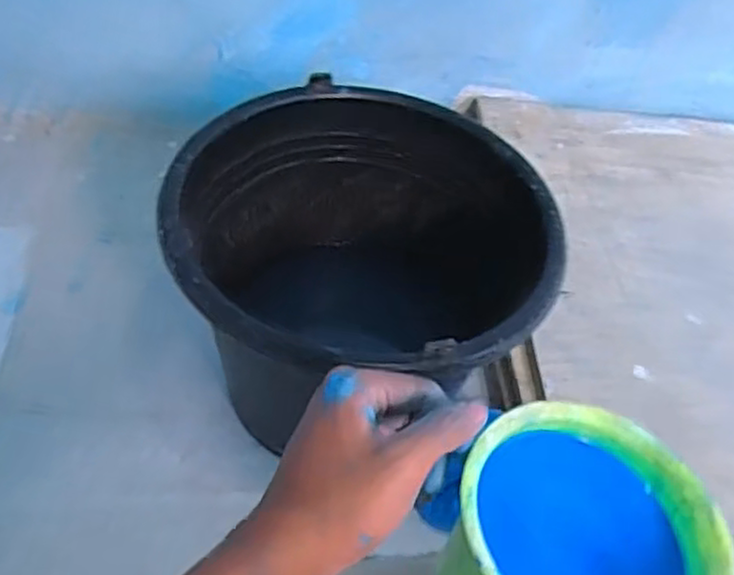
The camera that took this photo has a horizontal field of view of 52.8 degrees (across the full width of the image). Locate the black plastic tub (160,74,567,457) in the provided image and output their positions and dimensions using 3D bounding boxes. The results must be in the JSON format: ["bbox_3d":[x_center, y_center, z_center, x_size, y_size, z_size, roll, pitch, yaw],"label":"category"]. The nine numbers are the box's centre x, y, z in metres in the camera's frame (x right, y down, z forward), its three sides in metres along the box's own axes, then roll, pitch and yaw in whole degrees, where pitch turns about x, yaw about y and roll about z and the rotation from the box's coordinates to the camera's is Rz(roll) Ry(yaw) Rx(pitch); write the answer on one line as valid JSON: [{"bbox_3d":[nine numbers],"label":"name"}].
[{"bbox_3d":[-0.010,0.016,0.701,0.308,0.274,0.298,4,48,-6],"label":"black plastic tub"}]

